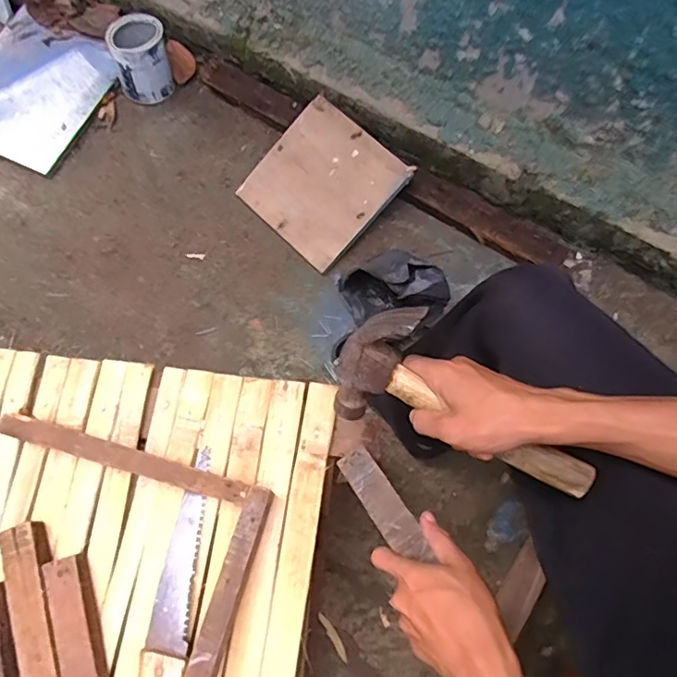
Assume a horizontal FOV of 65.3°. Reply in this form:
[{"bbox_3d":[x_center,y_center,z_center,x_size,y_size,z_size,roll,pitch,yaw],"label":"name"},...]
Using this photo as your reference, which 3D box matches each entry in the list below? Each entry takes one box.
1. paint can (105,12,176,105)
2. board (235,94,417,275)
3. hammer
[{"bbox_3d":[-0.408,-0.577,1.101,0.120,0.131,0.116,-1,73,2],"label":"paint can"},{"bbox_3d":[-0.034,-0.294,1.002,0.247,0.021,0.248,42,98,11],"label":"board"},{"bbox_3d":[0.097,0.044,0.420,0.215,0.115,0.023,16,31,22],"label":"hammer"}]

